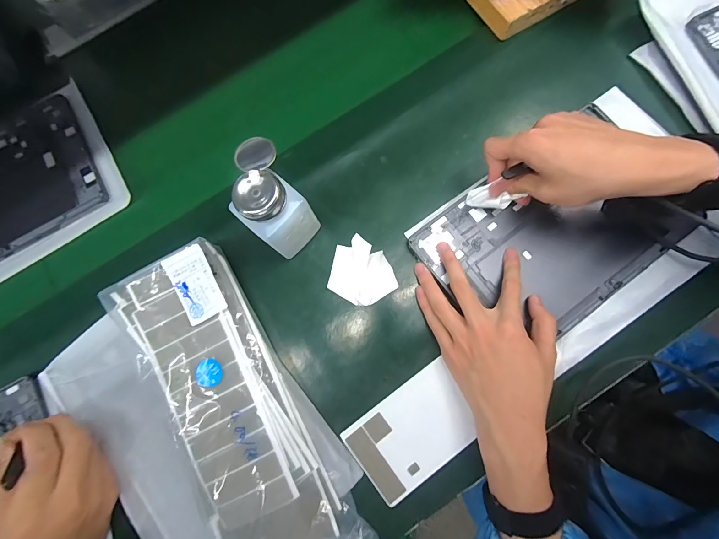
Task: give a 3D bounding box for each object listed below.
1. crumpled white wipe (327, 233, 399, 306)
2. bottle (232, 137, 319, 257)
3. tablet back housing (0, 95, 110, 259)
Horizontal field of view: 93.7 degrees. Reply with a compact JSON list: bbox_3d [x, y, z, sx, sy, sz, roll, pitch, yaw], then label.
[{"bbox_3d":[0.003,0.003,0.350,0.071,0.008,0.063,30,80,8],"label":"crumpled white wipe"},{"bbox_3d":[-0.080,-0.057,0.315,0.060,0.108,0.068,-40,79,-7],"label":"bottle"},{"bbox_3d":[-0.438,-0.087,0.400,0.255,0.015,0.171,-31,78,-5],"label":"tablet back housing"}]

